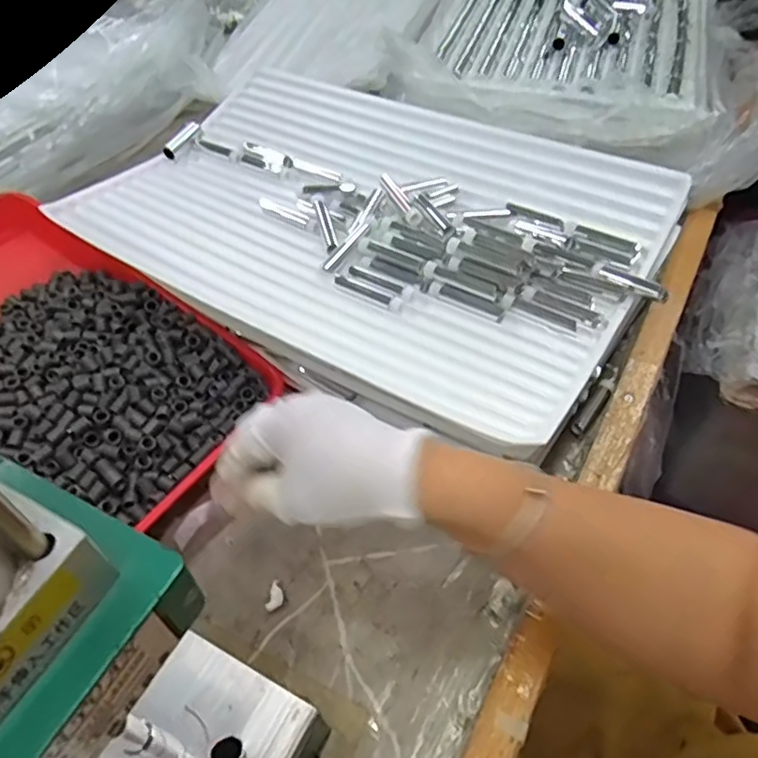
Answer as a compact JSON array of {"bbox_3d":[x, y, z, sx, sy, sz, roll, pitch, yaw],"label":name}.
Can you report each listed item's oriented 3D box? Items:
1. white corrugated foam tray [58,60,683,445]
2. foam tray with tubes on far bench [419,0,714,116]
[{"bbox_3d":[-0.014,-0.152,0.574,0.506,0.043,0.350,24,56,22],"label":"white corrugated foam tray"},{"bbox_3d":[0.250,-0.481,0.806,0.349,0.021,0.457,14,52,15],"label":"foam tray with tubes on far bench"}]

